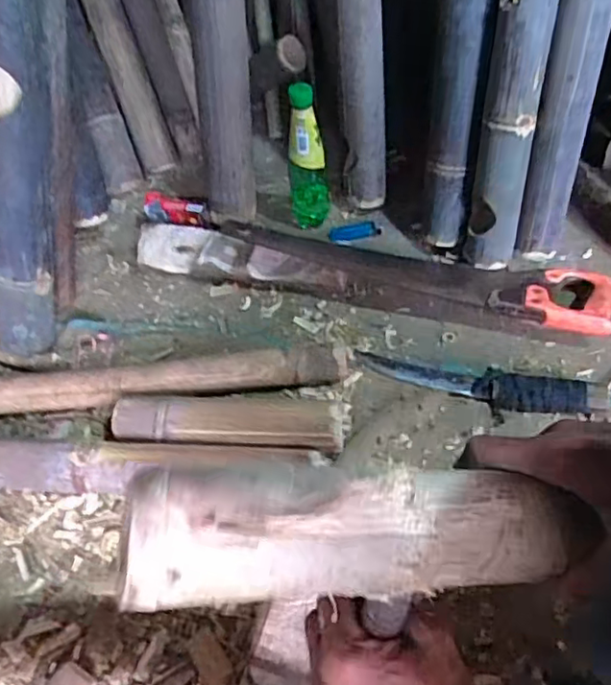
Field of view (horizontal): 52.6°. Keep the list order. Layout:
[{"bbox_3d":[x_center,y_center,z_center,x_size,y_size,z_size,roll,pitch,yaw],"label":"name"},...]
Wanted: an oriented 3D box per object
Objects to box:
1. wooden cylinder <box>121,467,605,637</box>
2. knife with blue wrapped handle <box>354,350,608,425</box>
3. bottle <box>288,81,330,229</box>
[{"bbox_3d":[0.030,0.102,0.317,0.234,0.049,0.061,5,51,-17],"label":"wooden cylinder"},{"bbox_3d":[0.201,0.050,0.740,0.290,0.034,0.061,10,54,12],"label":"knife with blue wrapped handle"},{"bbox_3d":[0.003,-0.265,0.884,0.058,0.224,0.059,-6,53,0],"label":"bottle"}]

